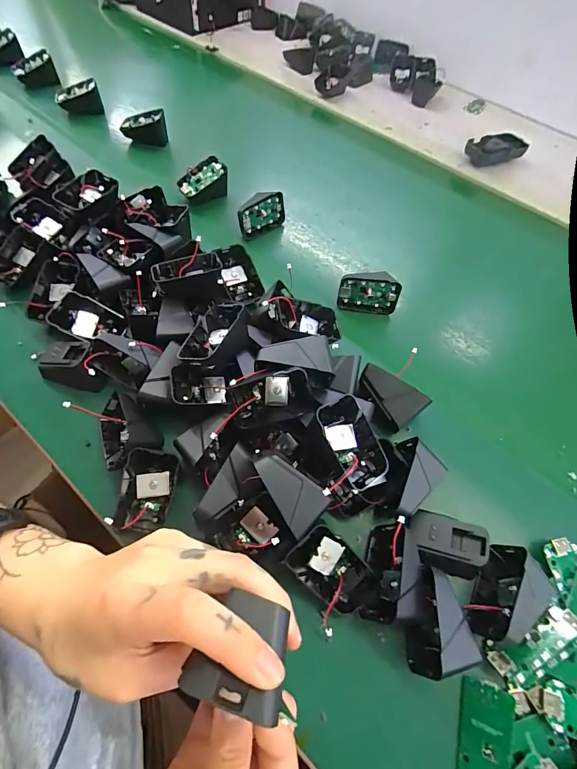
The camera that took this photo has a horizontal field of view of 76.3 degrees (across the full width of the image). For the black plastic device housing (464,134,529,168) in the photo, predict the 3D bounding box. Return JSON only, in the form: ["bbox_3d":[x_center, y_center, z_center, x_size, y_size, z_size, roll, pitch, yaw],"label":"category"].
[{"bbox_3d":[0.345,-0.392,0.617,0.099,0.030,0.046,-18,66,-13],"label":"black plastic device housing"}]

